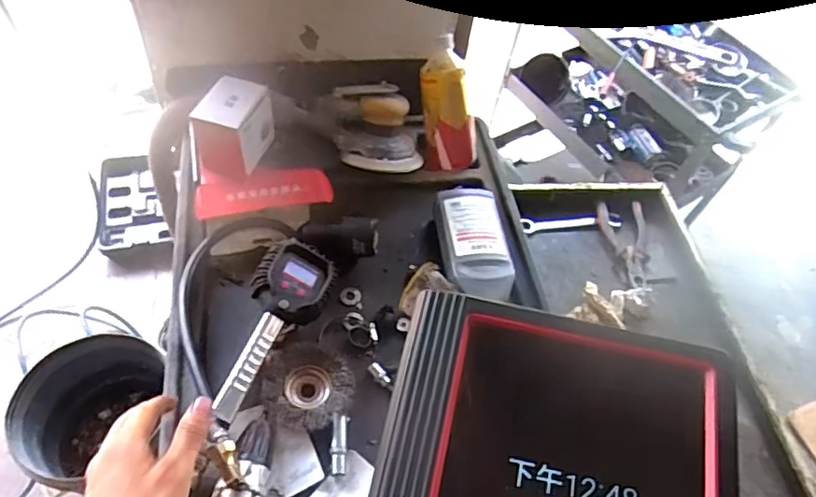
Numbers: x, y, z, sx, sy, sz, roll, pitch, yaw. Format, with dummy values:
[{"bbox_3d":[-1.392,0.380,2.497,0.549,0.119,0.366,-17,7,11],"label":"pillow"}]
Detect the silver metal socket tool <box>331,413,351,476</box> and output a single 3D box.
[{"bbox_3d":[-0.068,0.195,0.571,0.016,0.012,0.055,6,54,-4],"label":"silver metal socket tool"}]

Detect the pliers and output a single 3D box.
[{"bbox_3d":[0.368,-0.007,0.959,0.075,0.022,0.155,-4,61,-6],"label":"pliers"}]

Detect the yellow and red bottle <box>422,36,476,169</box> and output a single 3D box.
[{"bbox_3d":[0.056,-0.185,0.752,0.071,0.168,0.051,-15,35,-12],"label":"yellow and red bottle"}]

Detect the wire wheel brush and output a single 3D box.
[{"bbox_3d":[-0.104,0.142,0.593,0.089,0.025,0.082,4,54,-5],"label":"wire wheel brush"}]

